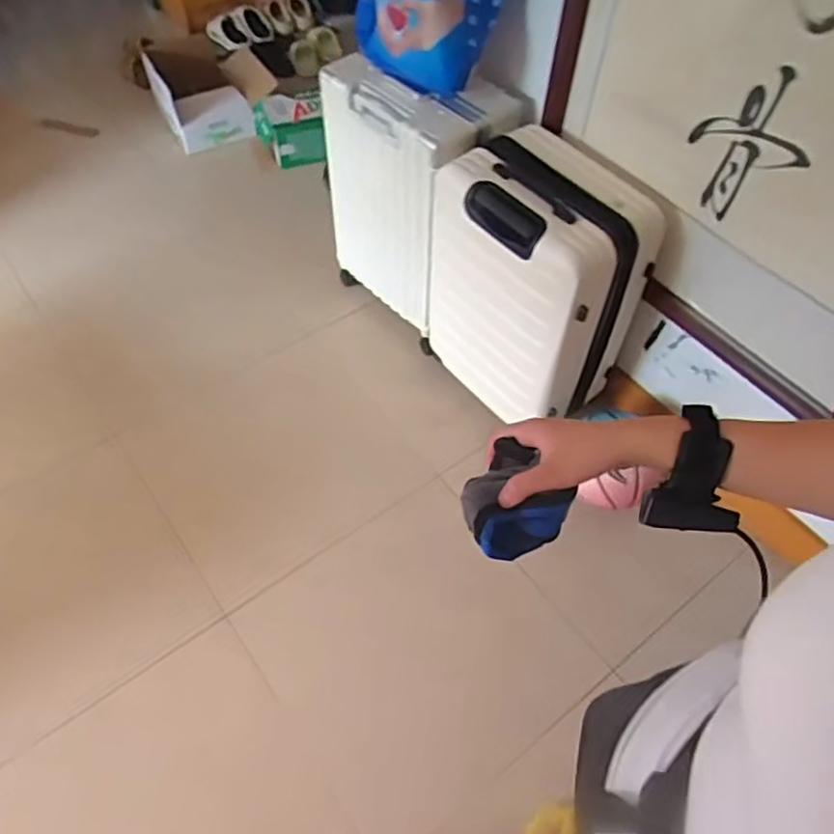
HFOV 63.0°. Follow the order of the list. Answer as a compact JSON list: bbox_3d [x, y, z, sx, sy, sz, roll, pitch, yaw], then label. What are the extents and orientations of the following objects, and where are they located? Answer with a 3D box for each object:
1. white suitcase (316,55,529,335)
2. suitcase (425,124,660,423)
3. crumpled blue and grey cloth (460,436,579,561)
[{"bbox_3d":[-0.005,-0.592,1.803,0.458,0.612,0.296,38,61,24],"label":"white suitcase"},{"bbox_3d":[0.250,-0.312,1.581,0.286,0.538,0.460,-36,62,-25],"label":"suitcase"},{"bbox_3d":[0.077,0.075,0.584,0.083,0.051,0.087,-30,59,-21],"label":"crumpled blue and grey cloth"}]

